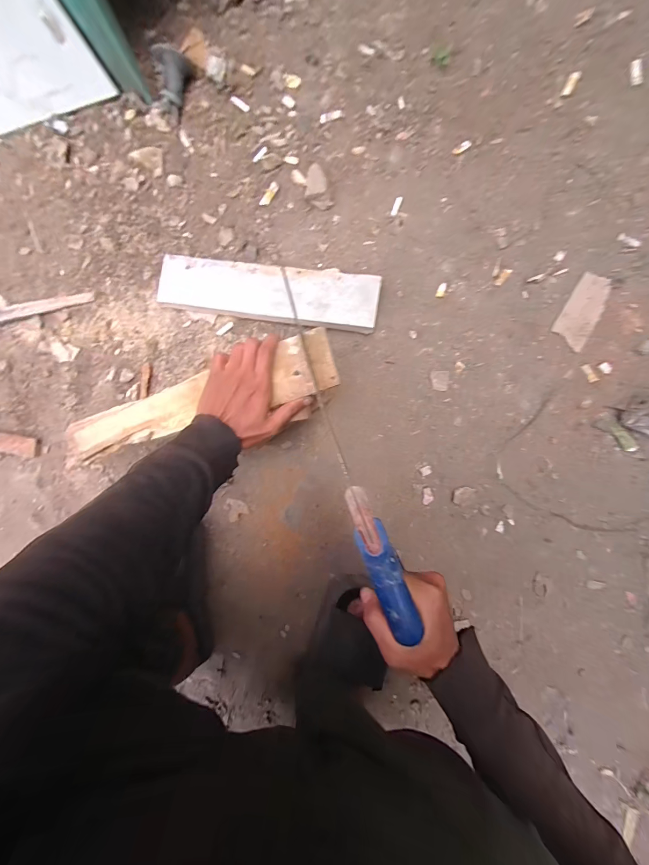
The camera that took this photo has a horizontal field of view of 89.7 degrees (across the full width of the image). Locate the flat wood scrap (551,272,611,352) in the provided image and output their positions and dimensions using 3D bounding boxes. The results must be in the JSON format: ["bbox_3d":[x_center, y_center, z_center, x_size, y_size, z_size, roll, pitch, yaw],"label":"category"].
[{"bbox_3d":[0.386,-0.180,0.487,0.051,0.006,0.103,27,96,5],"label":"flat wood scrap"}]

